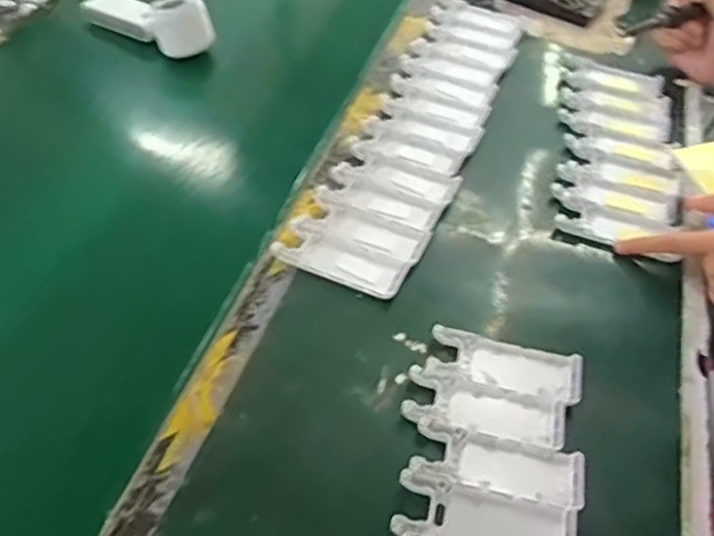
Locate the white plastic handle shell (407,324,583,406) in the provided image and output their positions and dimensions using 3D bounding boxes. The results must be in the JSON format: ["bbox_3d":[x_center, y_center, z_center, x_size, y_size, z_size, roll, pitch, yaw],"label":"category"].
[{"bbox_3d":[0.099,0.071,0.467,0.114,0.009,0.048,13,49,7],"label":"white plastic handle shell"}]

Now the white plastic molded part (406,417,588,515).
[{"bbox_3d":[0.089,0.124,0.419,0.103,0.014,0.045,13,49,7],"label":"white plastic molded part"}]

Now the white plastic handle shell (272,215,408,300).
[{"bbox_3d":[-0.012,-0.009,0.525,0.103,0.013,0.045,22,51,15],"label":"white plastic handle shell"}]

